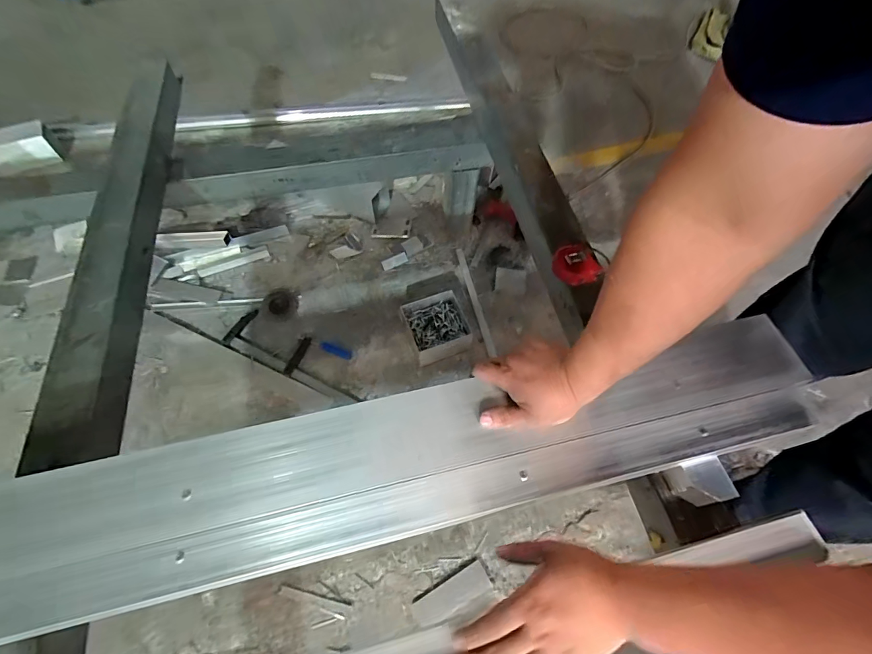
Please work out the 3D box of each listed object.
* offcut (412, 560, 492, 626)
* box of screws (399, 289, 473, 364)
[{"bbox_3d":[0.032,0.546,0.850,0.159,0.009,0.054,-25,63,-15],"label":"offcut"},{"bbox_3d":[0.009,0.000,1.147,0.168,0.073,0.174,-20,62,-13],"label":"box of screws"}]

